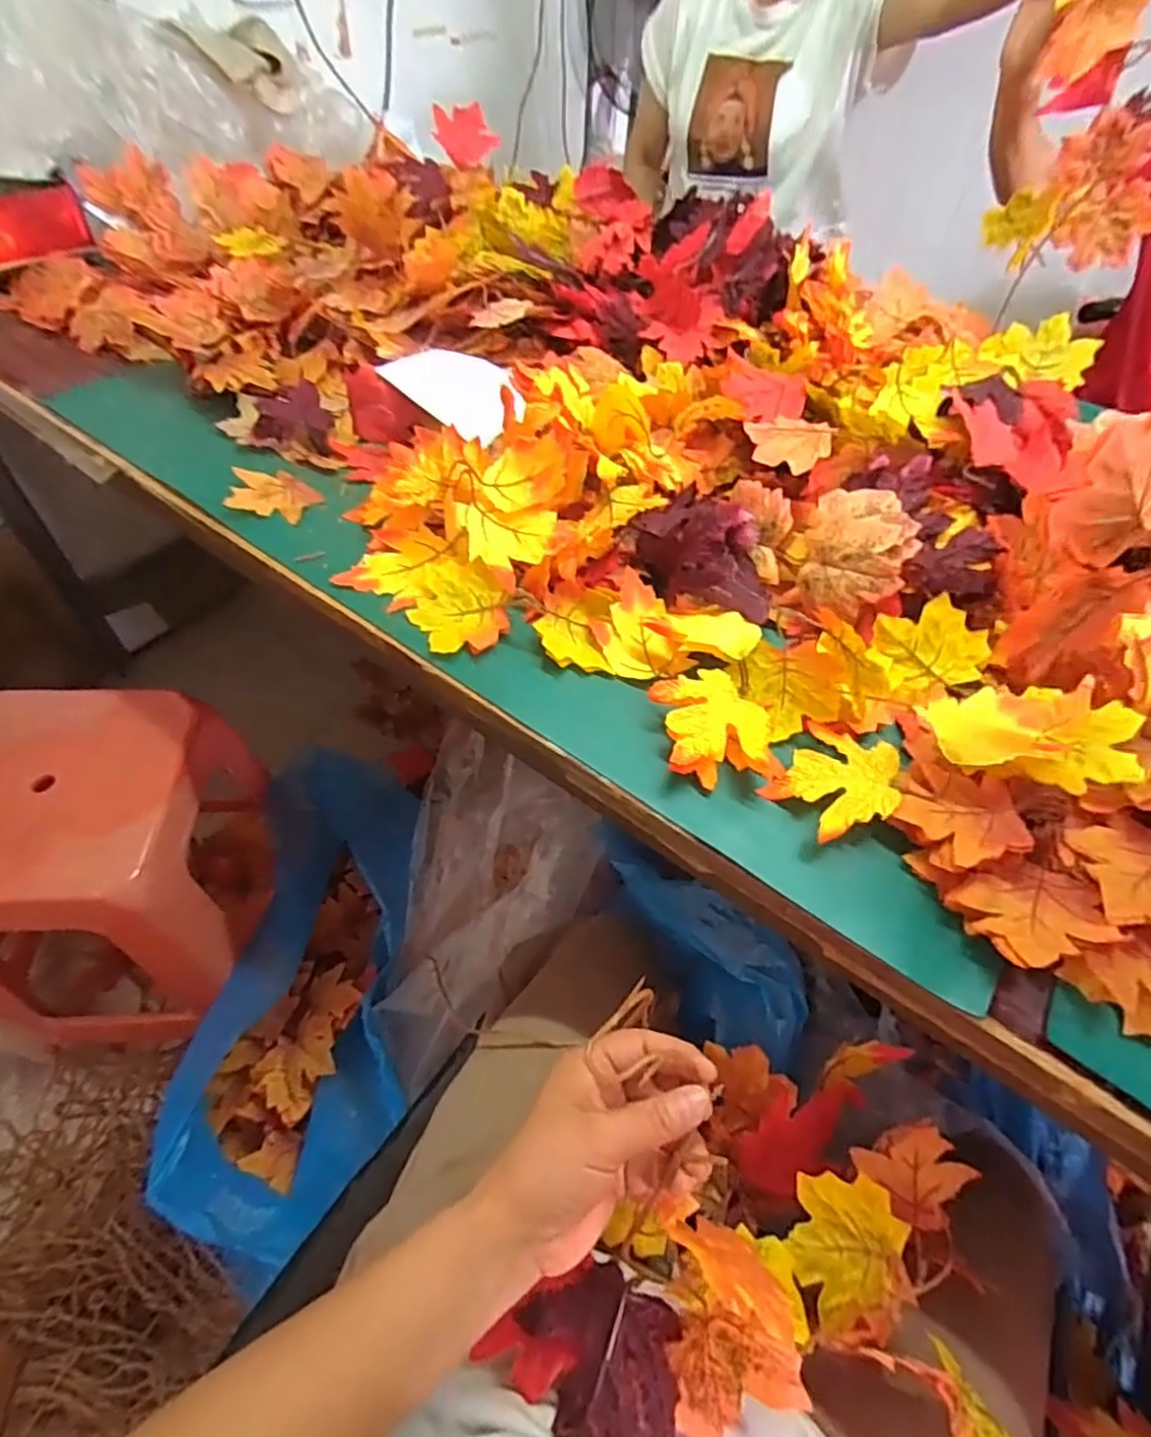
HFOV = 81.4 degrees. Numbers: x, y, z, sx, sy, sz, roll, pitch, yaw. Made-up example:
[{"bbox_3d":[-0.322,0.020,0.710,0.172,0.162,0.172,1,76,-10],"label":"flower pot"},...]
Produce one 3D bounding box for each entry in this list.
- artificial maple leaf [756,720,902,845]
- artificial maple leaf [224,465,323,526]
[{"bbox_3d":[0.181,0.047,0.466,0.075,0.027,0.089,37,58,22],"label":"artificial maple leaf"},{"bbox_3d":[-0.286,-0.221,0.644,0.075,0.017,0.079,3,52,-3],"label":"artificial maple leaf"}]

